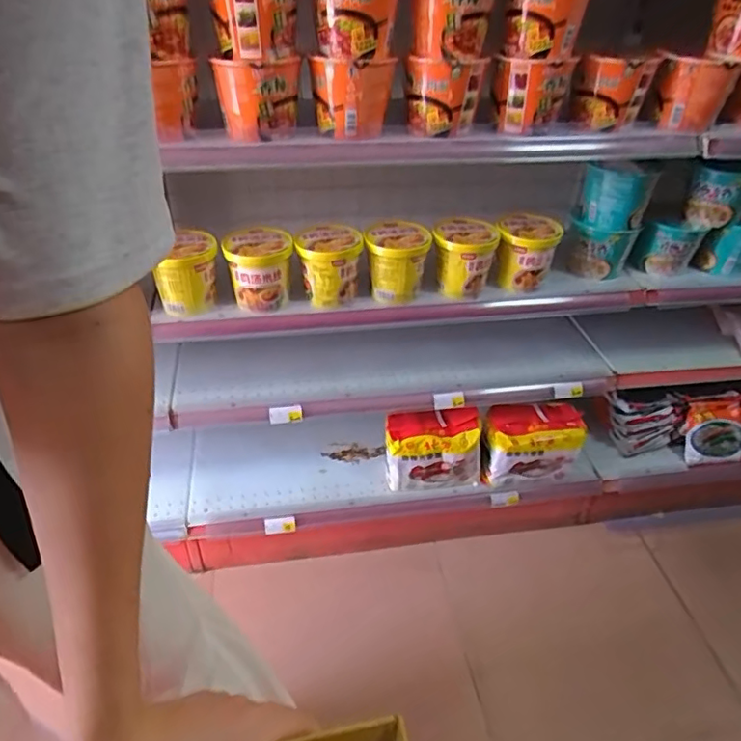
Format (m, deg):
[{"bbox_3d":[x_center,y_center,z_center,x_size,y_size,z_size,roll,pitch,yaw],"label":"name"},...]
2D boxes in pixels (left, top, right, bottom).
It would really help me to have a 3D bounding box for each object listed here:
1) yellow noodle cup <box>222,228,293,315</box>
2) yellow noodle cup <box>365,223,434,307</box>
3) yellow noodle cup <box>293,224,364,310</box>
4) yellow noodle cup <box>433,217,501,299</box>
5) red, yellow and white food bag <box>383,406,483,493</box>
[{"bbox_3d":[-0.183,-0.175,0.973,0.099,0.121,0.112,-1,37,-4],"label":"yellow noodle cup"},{"bbox_3d":[0.046,-0.185,0.996,0.105,0.109,0.098,1,37,-1],"label":"yellow noodle cup"},{"bbox_3d":[-0.069,-0.176,0.985,0.103,0.114,0.089,-1,37,-4],"label":"yellow noodle cup"},{"bbox_3d":[0.164,-0.197,1.018,0.103,0.112,0.094,1,37,-1],"label":"yellow noodle cup"},{"bbox_3d":[0.128,0.164,1.207,0.191,0.162,0.088,-3,37,-6],"label":"red, yellow and white food bag"}]

